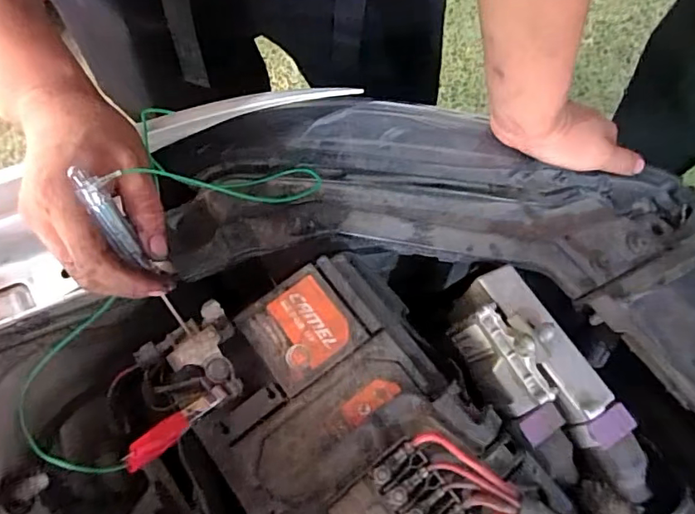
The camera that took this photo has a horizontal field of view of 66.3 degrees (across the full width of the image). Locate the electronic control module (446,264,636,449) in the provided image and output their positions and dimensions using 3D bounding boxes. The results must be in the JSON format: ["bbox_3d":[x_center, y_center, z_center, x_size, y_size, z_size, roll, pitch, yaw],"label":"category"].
[{"bbox_3d":[0.139,0.085,0.413,0.071,0.068,0.149,-31,72,-10],"label":"electronic control module"}]

